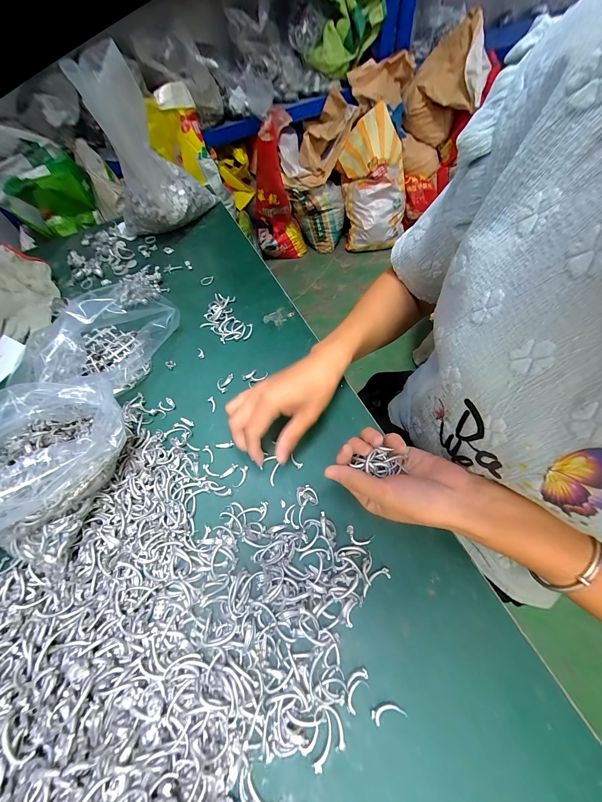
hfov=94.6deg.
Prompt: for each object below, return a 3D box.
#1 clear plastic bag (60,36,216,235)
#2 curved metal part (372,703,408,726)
[{"bbox_3d":[-0.246,-0.408,0.467,0.129,0.232,0.165,36,69,22],"label":"clear plastic bag"},{"bbox_3d":[0.065,0.234,0.208,0.026,0.004,0.009,-13,60,-3],"label":"curved metal part"}]

